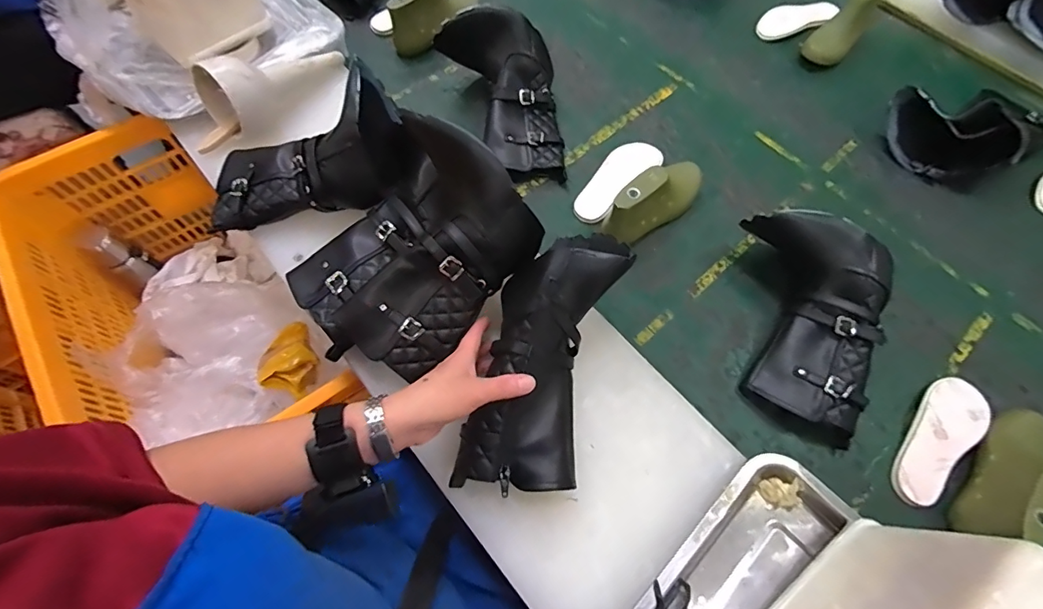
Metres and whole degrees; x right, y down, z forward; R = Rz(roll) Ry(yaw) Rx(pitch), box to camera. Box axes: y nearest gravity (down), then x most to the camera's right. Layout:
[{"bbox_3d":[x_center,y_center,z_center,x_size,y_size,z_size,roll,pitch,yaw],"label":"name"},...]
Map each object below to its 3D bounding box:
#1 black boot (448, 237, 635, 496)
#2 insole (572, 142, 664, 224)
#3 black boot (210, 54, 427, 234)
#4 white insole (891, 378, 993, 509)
[{"bbox_3d":[0.020,0.054,0.435,0.105,0.058,0.235,18,89,7],"label":"black boot"},{"bbox_3d":[0.136,-0.180,0.660,0.057,0.019,0.169,40,70,16],"label":"insole"},{"bbox_3d":[-0.252,-0.177,0.524,0.238,0.099,0.144,-22,67,-11],"label":"black boot"},{"bbox_3d":[0.457,0.146,0.512,0.164,0.026,0.059,-40,72,-18],"label":"white insole"}]

